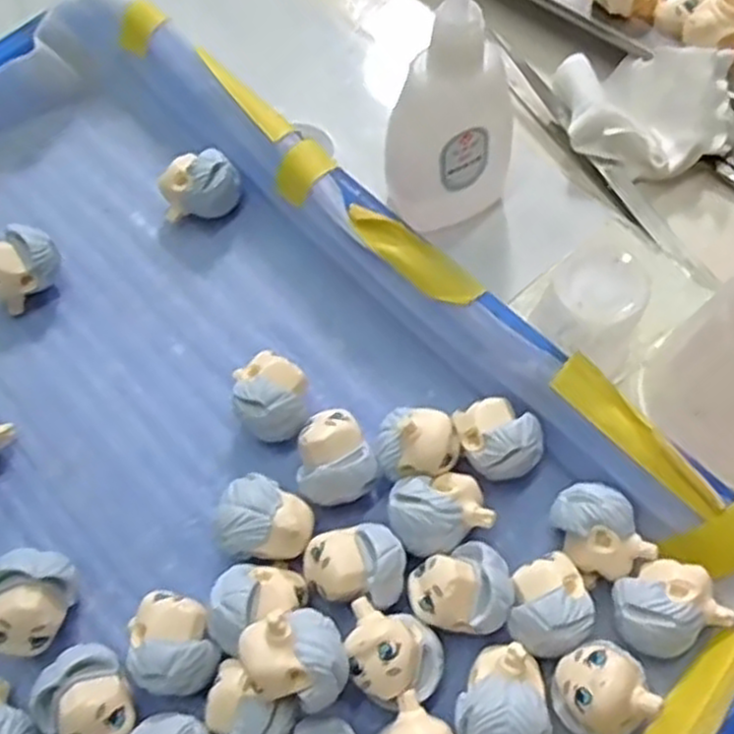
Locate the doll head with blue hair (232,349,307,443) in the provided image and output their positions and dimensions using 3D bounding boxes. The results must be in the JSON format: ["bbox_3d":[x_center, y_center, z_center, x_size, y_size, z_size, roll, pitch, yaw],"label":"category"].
[{"bbox_3d":[-0.030,0.010,0.244,0.021,0.023,0.028,-1,66,2],"label":"doll head with blue hair"}]

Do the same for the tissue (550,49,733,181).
[{"bbox_3d":[0.103,-0.098,0.286,0.056,0.029,0.051,-9,66,-1],"label":"tissue"}]

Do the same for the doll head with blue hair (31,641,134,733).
[{"bbox_3d":[-0.076,0.091,0.210,0.023,0.023,0.028,-22,67,-7],"label":"doll head with blue hair"}]

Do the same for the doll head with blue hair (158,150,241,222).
[{"bbox_3d":[-0.060,-0.065,0.280,0.027,0.021,0.019,-5,66,0],"label":"doll head with blue hair"}]

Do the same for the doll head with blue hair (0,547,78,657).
[{"bbox_3d":[-0.095,0.067,0.220,0.020,0.023,0.027,9,67,7],"label":"doll head with blue hair"}]

